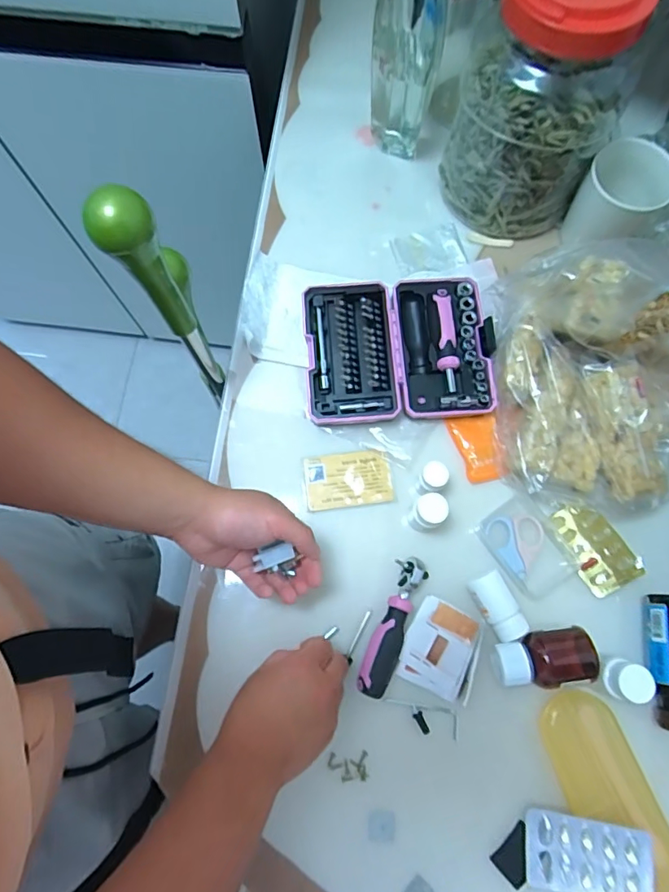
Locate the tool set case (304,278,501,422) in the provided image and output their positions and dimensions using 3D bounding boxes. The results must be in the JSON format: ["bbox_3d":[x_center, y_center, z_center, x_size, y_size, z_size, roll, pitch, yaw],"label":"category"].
[{"bbox_3d":[0.064,-0.100,0.523,0.185,0.027,0.148,-4,75,-1],"label":"tool set case"}]

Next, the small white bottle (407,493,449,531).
[{"bbox_3d":[0.087,0.063,0.476,0.027,0.062,0.028,0,75,0],"label":"small white bottle"}]

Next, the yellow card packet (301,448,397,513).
[{"bbox_3d":[0.014,0.034,0.506,0.084,0.006,0.055,-8,75,0],"label":"yellow card packet"}]

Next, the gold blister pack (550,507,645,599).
[{"bbox_3d":[0.243,0.096,0.478,0.052,0.012,0.083,-45,64,27],"label":"gold blister pack"}]

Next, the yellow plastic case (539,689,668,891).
[{"bbox_3d":[0.224,0.287,0.413,0.065,0.027,0.155,-17,75,-5],"label":"yellow plastic case"}]

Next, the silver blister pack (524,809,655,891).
[{"bbox_3d":[0.203,0.331,0.406,0.093,0.004,0.055,0,76,16],"label":"silver blister pack"}]

